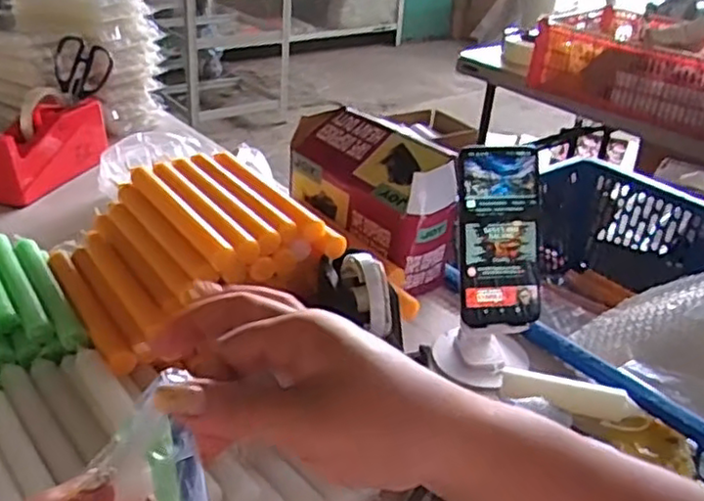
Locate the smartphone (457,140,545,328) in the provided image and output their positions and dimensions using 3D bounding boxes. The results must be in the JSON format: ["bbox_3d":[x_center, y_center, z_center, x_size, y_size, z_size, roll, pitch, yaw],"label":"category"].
[{"bbox_3d":[0.136,-0.013,0.627,0.077,0.162,0.008,-4,4,-5],"label":"smartphone"}]

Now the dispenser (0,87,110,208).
[{"bbox_3d":[-0.448,-0.155,0.994,0.080,0.103,0.211,9,30,11],"label":"dispenser"}]

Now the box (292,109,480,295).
[{"bbox_3d":[0.014,-0.076,0.824,0.093,0.127,0.264,-18,36,-32],"label":"box"}]

